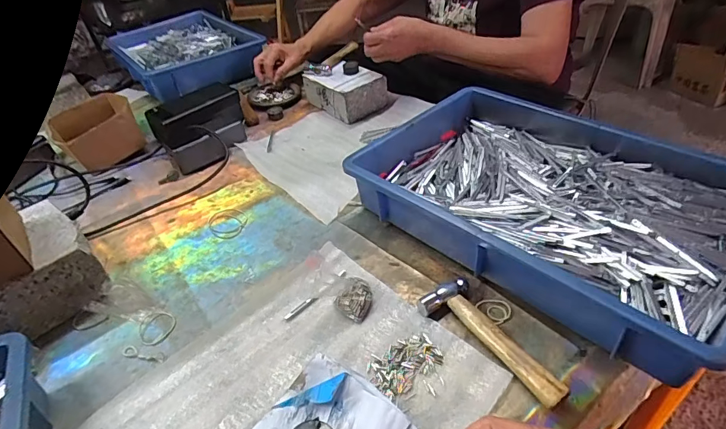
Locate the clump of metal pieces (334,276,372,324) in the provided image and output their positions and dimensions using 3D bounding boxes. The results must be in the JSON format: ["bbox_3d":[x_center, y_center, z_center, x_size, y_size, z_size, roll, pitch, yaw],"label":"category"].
[{"bbox_3d":[-0.008,0.089,0.471,0.038,0.021,0.045,18,46,28],"label":"clump of metal pieces"}]

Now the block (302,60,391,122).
[{"bbox_3d":[-0.037,-0.252,0.848,0.100,0.067,0.145,-31,45,-26],"label":"block"}]

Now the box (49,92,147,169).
[{"bbox_3d":[-0.477,-0.146,0.775,0.129,0.076,0.137,-33,46,-28],"label":"box"}]

